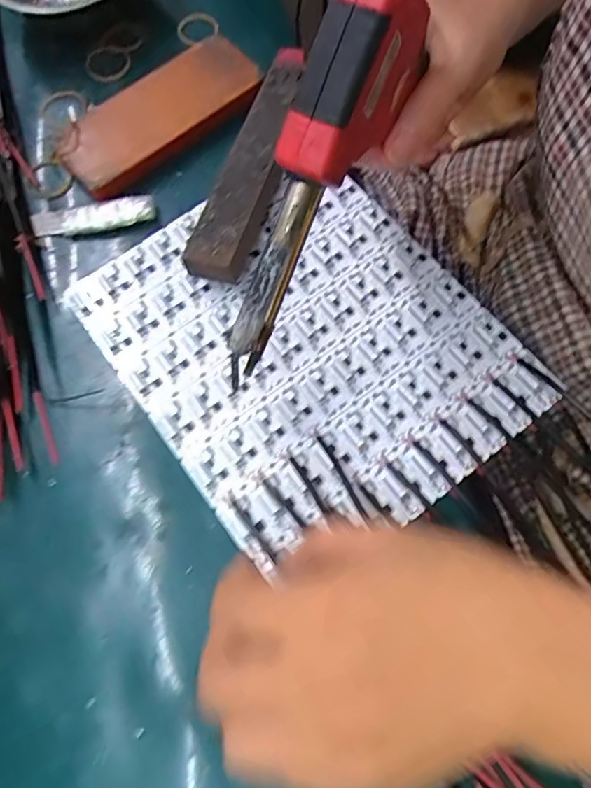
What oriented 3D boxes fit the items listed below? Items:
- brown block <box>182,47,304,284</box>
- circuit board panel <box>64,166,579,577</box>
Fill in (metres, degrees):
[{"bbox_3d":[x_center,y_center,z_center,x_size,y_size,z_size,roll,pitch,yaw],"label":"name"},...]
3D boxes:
[{"bbox_3d":[-0.026,-0.151,0.365,0.033,0.033,0.184,15,71,9],"label":"brown block"},{"bbox_3d":[0.004,-0.032,0.334,0.196,0.010,0.238,-36,71,-11],"label":"circuit board panel"}]

